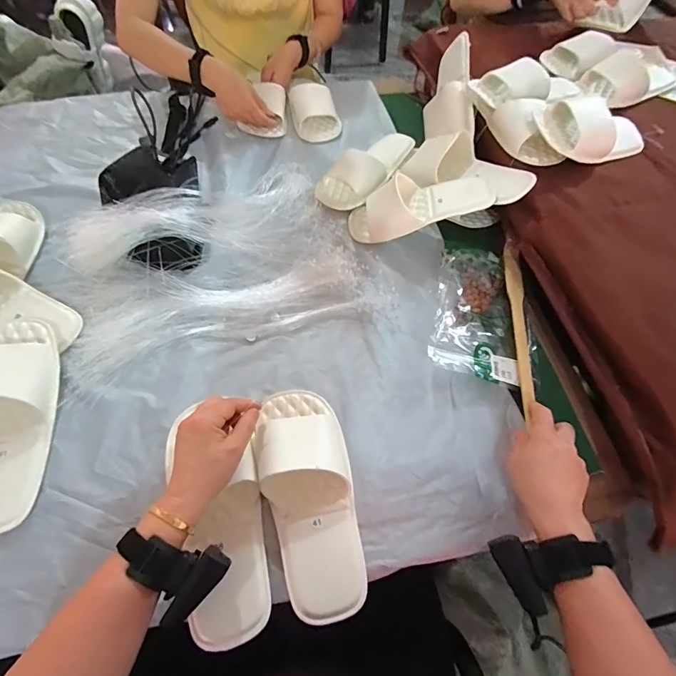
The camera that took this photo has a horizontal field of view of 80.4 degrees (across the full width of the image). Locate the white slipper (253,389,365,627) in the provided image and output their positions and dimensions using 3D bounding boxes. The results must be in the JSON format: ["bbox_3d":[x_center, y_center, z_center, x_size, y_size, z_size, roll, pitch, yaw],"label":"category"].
[{"bbox_3d":[-0.032,0.176,0.456,0.100,0.048,0.247,-11,67,-9],"label":"white slipper"}]

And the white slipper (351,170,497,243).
[{"bbox_3d":[0.124,-0.223,0.647,0.235,0.069,0.101,-9,59,15],"label":"white slipper"}]

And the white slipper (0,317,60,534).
[{"bbox_3d":[-0.413,0.090,0.491,0.102,0.050,0.273,-8,61,-7],"label":"white slipper"}]

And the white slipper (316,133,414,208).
[{"bbox_3d":[0.056,-0.318,0.731,0.096,0.057,0.217,41,66,18],"label":"white slipper"}]

